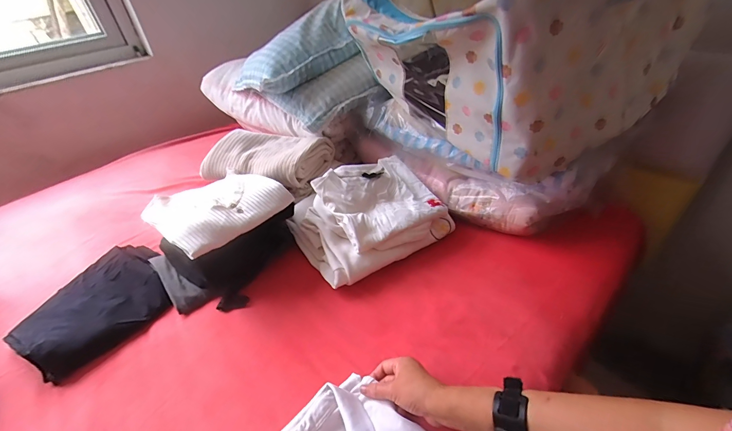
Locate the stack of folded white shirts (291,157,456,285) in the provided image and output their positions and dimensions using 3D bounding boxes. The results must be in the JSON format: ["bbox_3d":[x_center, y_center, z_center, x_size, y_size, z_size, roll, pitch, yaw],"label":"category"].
[{"bbox_3d":[0.012,-0.008,0.739,0.318,0.123,0.227,-24,46,-23],"label":"stack of folded white shirts"}]

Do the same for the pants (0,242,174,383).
[{"bbox_3d":[-0.517,0.170,0.643,0.211,0.047,0.249,27,49,30],"label":"pants"}]

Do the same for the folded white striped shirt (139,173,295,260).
[{"bbox_3d":[-0.299,-0.026,0.658,0.211,0.038,0.228,23,47,29],"label":"folded white striped shirt"}]

